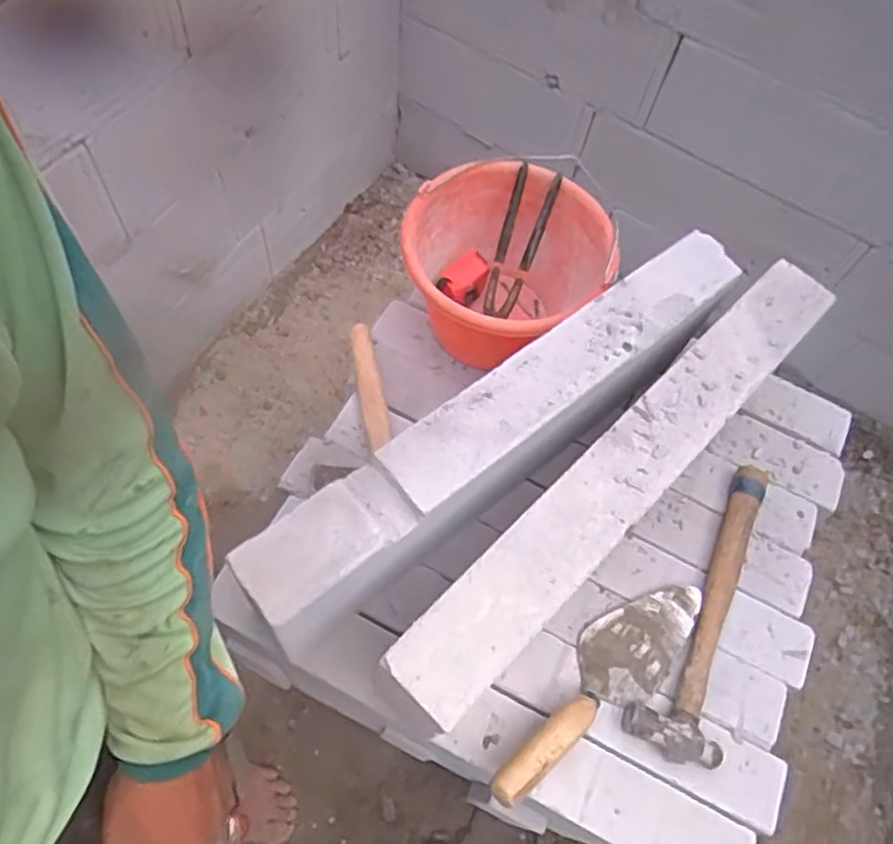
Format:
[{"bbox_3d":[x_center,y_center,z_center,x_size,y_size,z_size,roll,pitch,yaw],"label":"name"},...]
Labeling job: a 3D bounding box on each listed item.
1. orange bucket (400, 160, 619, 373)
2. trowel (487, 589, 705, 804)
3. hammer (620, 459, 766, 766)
[{"bbox_3d":[0.067,-0.172,0.833,0.219,0.172,0.226,2,61,-3],"label":"orange bucket"},{"bbox_3d":[0.155,0.265,0.698,0.305,0.055,0.092,-31,66,-35],"label":"trowel"},{"bbox_3d":[0.307,0.199,0.760,0.093,0.029,0.346,29,63,12],"label":"hammer"}]

